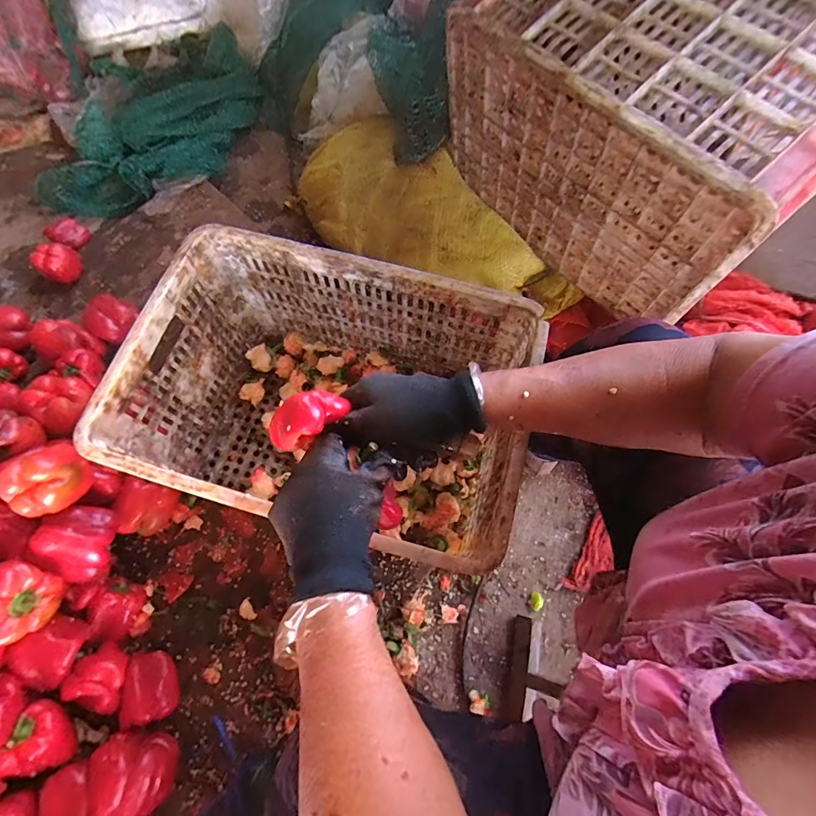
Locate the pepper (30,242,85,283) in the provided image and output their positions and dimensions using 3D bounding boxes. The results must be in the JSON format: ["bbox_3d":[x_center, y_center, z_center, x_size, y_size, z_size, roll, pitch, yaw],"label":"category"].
[{"bbox_3d":[-0.731,-0.301,0.888,0.081,0.065,0.075,0,70,1],"label":"pepper"}]

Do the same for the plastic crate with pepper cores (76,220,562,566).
[{"bbox_3d":[-0.102,0.001,0.650,0.509,0.284,0.352,16,71,6],"label":"plastic crate with pepper cores"}]

